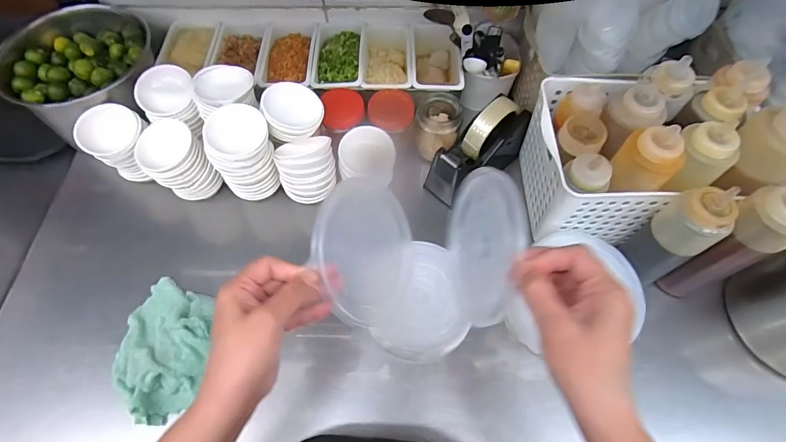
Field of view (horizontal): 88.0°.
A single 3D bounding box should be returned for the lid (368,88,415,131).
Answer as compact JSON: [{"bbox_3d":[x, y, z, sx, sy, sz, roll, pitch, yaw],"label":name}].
[{"bbox_3d":[-0.002,-0.156,0.568,0.062,0.011,0.059,0,88,-2],"label":"lid"}]

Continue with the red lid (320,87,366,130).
[{"bbox_3d":[-0.068,-0.154,0.557,0.054,0.025,0.052,0,61,0],"label":"red lid"}]

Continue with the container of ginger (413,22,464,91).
[{"bbox_3d":[0.064,-0.234,0.621,0.072,0.054,0.136,0,61,0],"label":"container of ginger"}]

